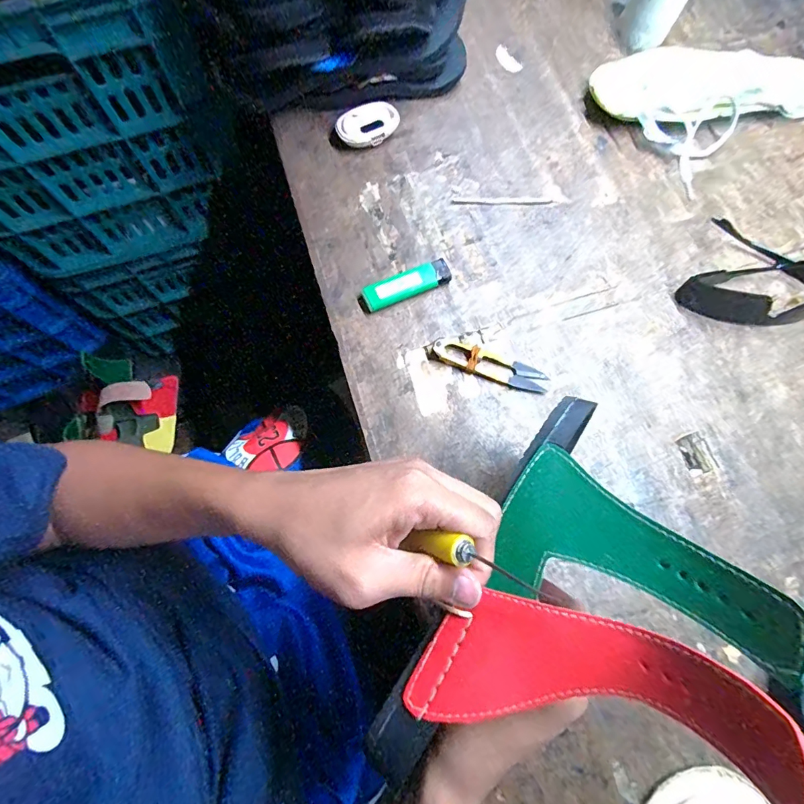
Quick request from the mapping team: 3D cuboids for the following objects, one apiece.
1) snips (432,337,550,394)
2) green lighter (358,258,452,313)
[{"bbox_3d":[0.076,-0.032,0.367,0.100,0.012,0.024,20,75,4],"label":"snips"},{"bbox_3d":[0.002,-0.104,0.385,0.084,0.011,0.024,-24,77,-8],"label":"green lighter"}]

